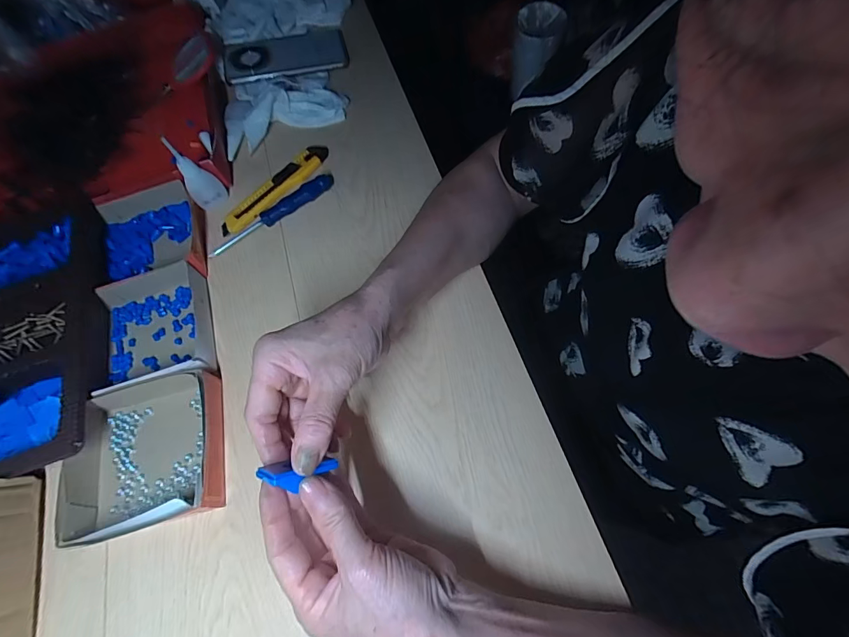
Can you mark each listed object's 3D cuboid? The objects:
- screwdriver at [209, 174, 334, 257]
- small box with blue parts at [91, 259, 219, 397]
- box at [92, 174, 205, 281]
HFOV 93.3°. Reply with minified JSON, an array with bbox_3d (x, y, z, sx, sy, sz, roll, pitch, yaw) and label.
[{"bbox_3d":[-0.170,-0.117,0.454,0.159,0.019,0.020,-36,69,-12],"label":"screwdriver"},{"bbox_3d":[-0.270,0.004,0.401,0.108,0.037,0.135,-18,66,-5],"label":"small box with blue parts"},{"bbox_3d":[-0.306,-0.094,0.446,0.109,0.033,0.123,-18,66,-5],"label":"box"}]

